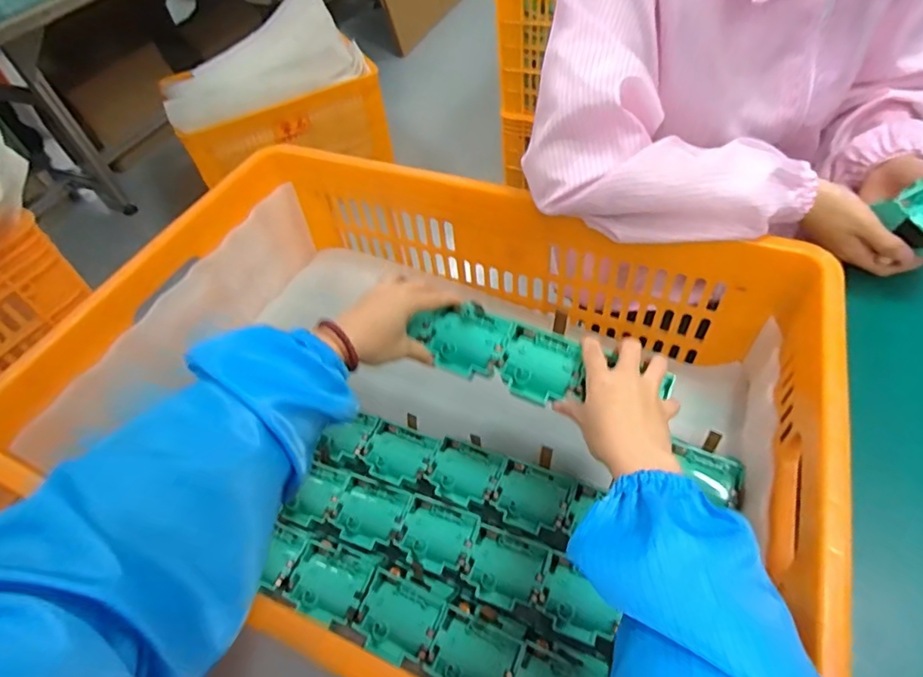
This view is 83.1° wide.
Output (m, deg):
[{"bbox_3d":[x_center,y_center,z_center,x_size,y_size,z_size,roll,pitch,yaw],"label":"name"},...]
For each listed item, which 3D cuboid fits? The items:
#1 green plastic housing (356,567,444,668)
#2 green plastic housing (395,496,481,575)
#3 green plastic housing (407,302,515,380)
[{"bbox_3d":[-0.058,0.260,0.482,0.069,0.025,0.062,17,55,19],"label":"green plastic housing"},{"bbox_3d":[-0.024,0.200,0.524,0.073,0.022,0.061,14,54,16],"label":"green plastic housing"},{"bbox_3d":[0.002,-0.001,0.497,0.089,0.032,0.061,16,55,18],"label":"green plastic housing"}]

